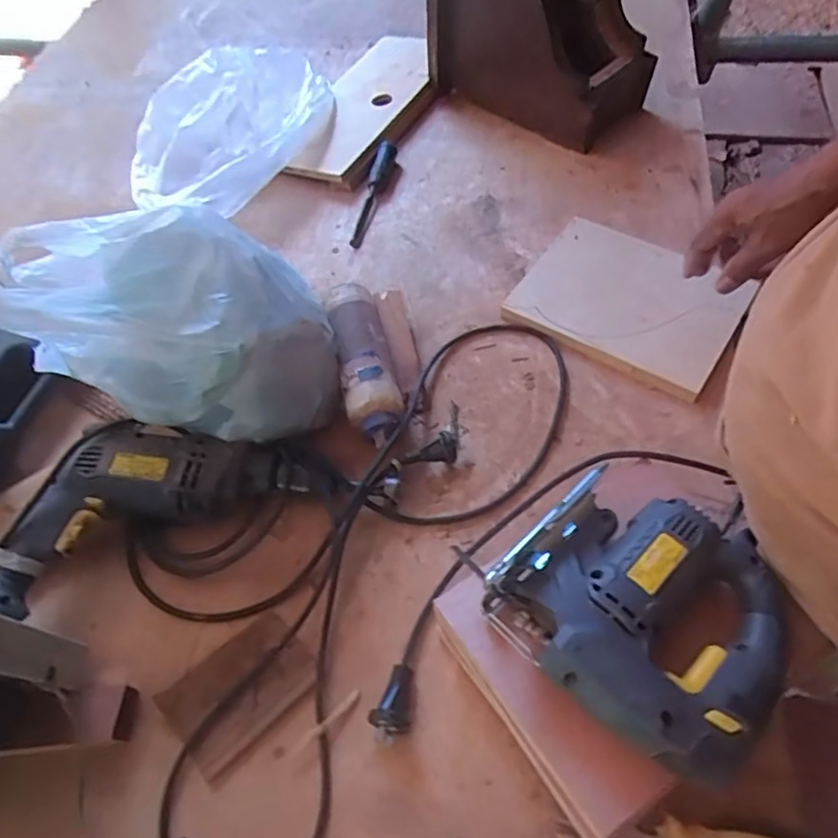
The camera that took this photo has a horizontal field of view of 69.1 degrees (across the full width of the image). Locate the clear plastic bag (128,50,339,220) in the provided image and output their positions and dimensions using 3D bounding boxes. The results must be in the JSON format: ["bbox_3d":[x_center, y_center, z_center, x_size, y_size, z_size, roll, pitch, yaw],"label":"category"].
[{"bbox_3d":[-0.274,-0.439,0.909,0.356,0.125,0.212,-39,63,-20],"label":"clear plastic bag"}]

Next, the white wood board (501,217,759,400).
[{"bbox_3d":[0.250,-0.146,0.726,0.238,0.025,0.186,29,72,19],"label":"white wood board"}]

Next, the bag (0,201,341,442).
[{"bbox_3d":[-0.246,-0.103,0.606,0.305,0.184,0.228,-6,59,-2],"label":"bag"}]

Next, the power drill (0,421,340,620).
[{"bbox_3d":[-0.258,0.075,0.599,0.310,0.078,0.148,-23,61,-12],"label":"power drill"}]

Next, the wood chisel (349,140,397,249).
[{"bbox_3d":[-0.064,-0.326,0.875,0.026,0.031,0.205,7,57,9],"label":"wood chisel"}]

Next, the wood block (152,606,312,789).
[{"bbox_3d":[-0.155,0.233,0.527,0.087,0.012,0.119,38,66,25],"label":"wood block"}]

